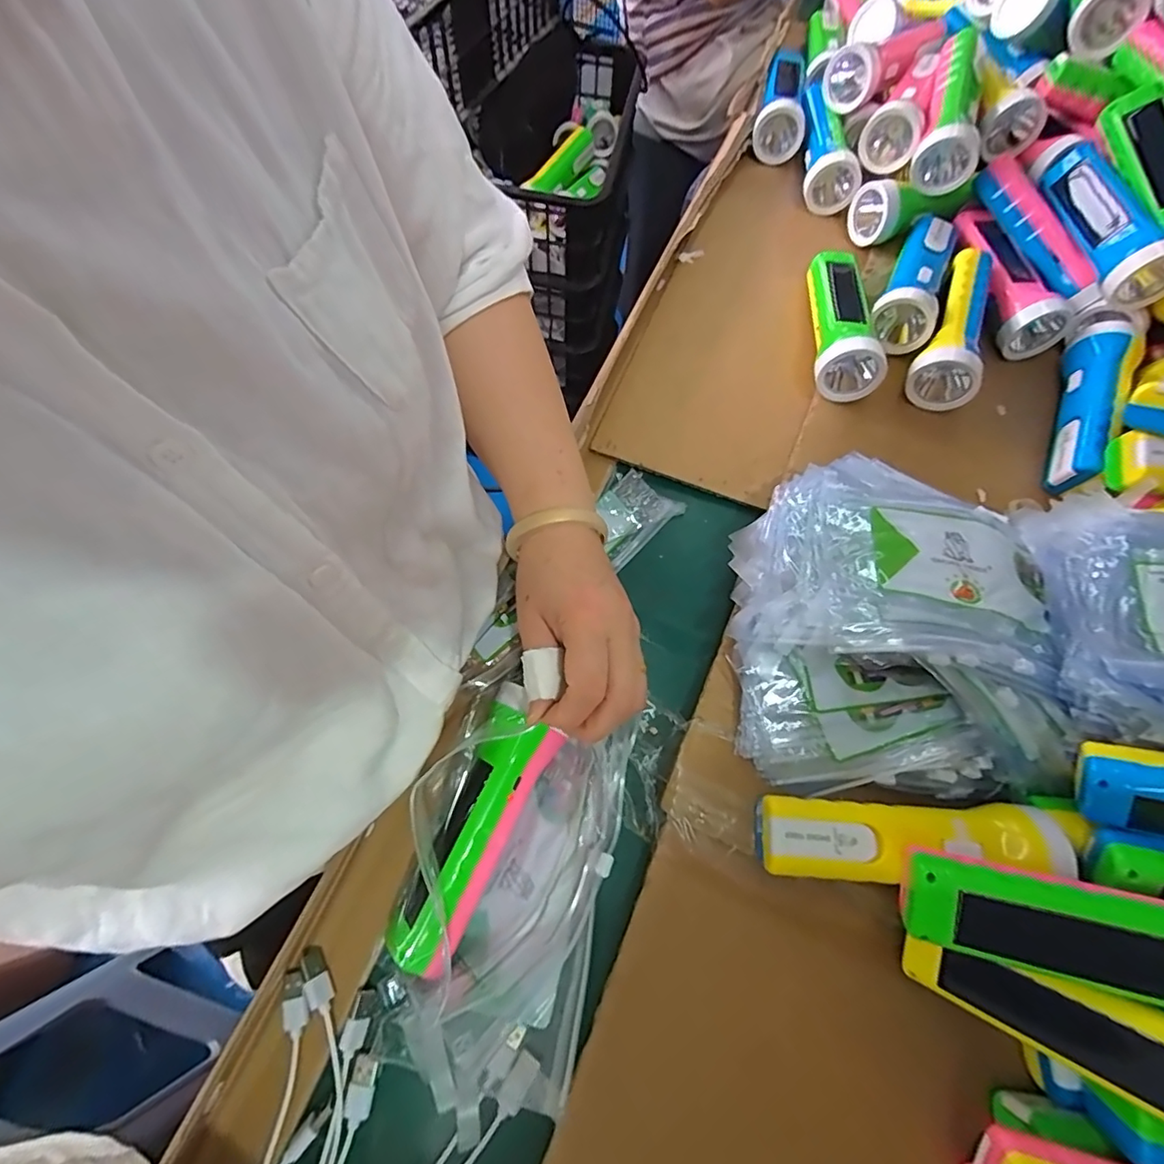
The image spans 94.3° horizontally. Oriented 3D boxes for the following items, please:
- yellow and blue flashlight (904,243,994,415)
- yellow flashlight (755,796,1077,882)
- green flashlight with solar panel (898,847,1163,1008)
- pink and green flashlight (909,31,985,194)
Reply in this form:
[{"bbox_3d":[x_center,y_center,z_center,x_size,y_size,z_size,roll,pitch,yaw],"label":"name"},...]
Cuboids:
[{"bbox_3d":[0.339,-0.231,0.490,0.050,0.054,0.167,25,69,8],"label":"yellow and blue flashlight"},{"bbox_3d":[0.186,0.152,0.317,0.160,0.052,0.041,2,68,-1],"label":"yellow flashlight"},{"bbox_3d":[0.247,0.168,0.255,0.161,0.038,0.047,5,67,21],"label":"green flashlight with solar panel"},{"bbox_3d":[0.368,-0.473,0.543,0.047,0.049,0.201,15,68,5],"label":"pink and green flashlight"}]

